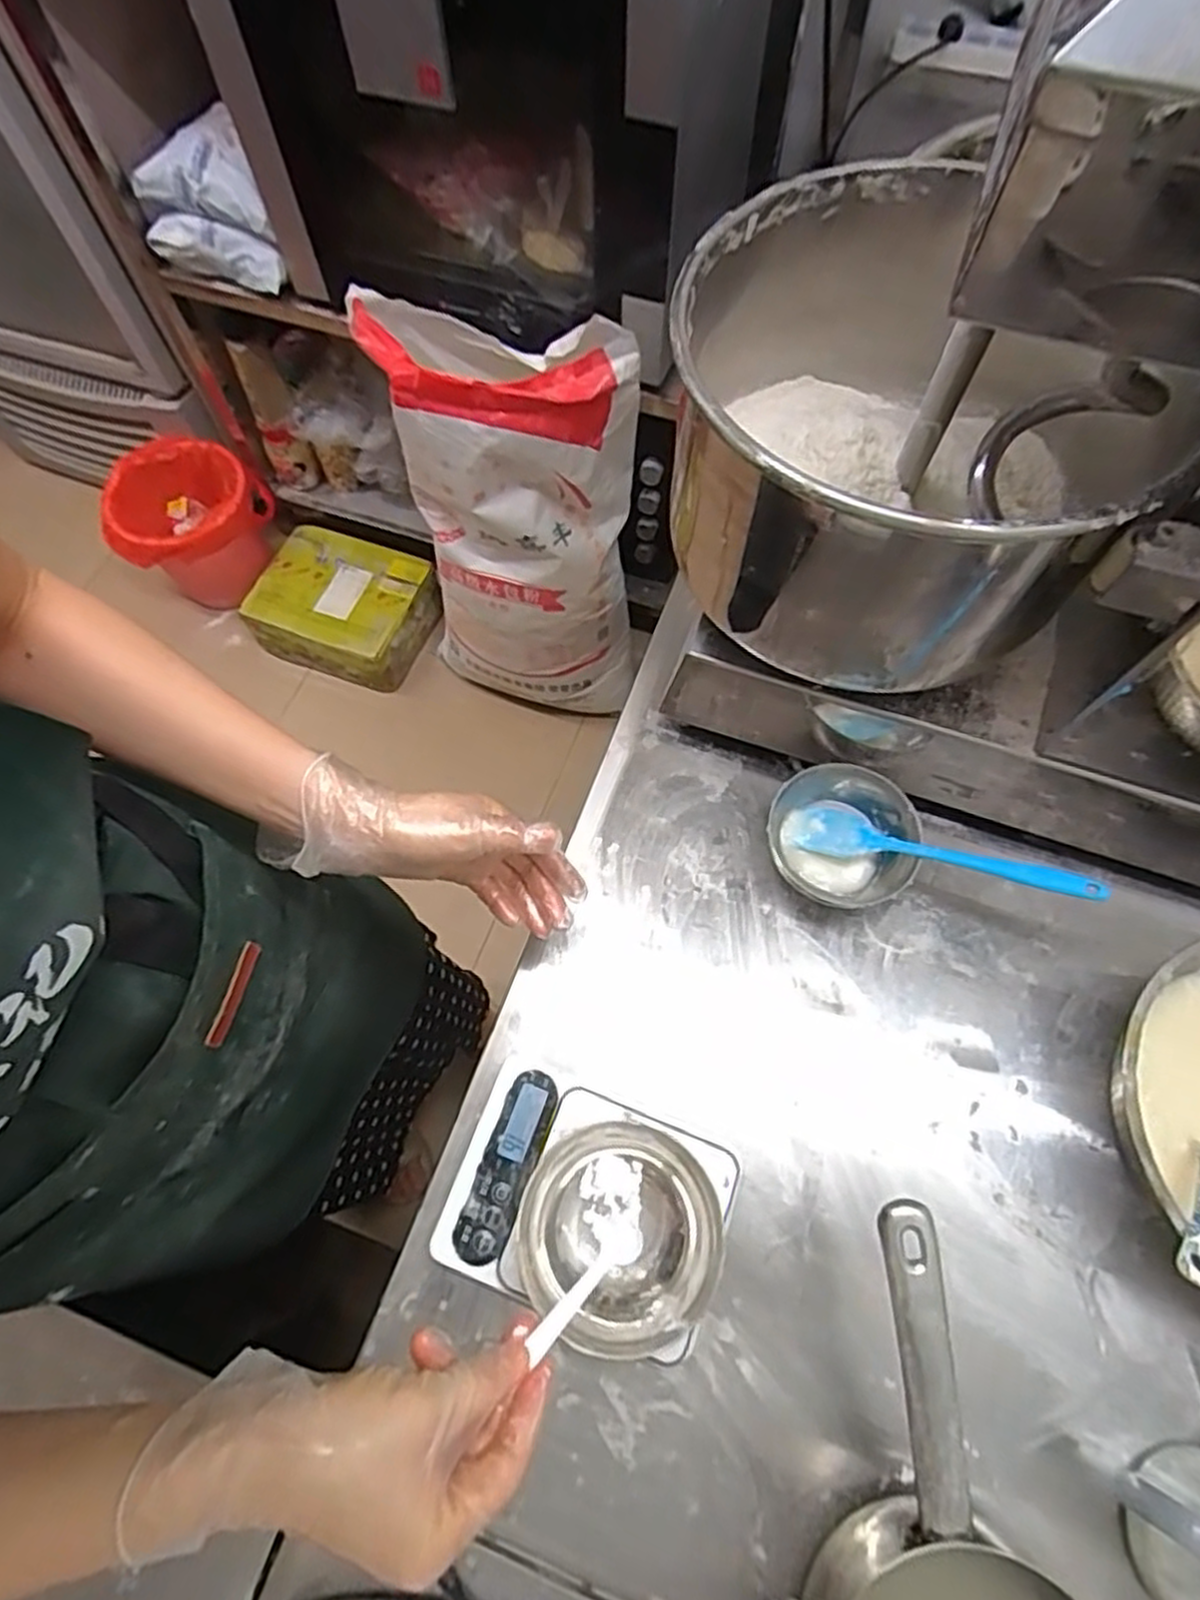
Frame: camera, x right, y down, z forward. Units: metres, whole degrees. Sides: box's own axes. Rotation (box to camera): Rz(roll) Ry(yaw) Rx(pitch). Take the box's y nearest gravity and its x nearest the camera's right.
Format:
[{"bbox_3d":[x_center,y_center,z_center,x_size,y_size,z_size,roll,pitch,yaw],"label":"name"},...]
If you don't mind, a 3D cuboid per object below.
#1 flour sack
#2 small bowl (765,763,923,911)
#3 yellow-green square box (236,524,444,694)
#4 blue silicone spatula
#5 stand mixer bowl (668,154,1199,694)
[{"bbox_3d":[-0.135,-0.419,1.261,0.377,0.724,0.199,11,67,6],"label":"flour sack"},{"bbox_3d":[0.189,0.032,0.585,0.113,0.049,0.104,23,68,11],"label":"small bowl"},{"bbox_3d":[-0.552,-0.403,1.591,0.355,0.118,0.304,21,68,10],"label":"yellow-green square box"},{"bbox_3d":[0.245,0.036,0.547,0.211,0.013,0.042,12,65,28],"label":"blue silicone spatula"},{"bbox_3d":[0.180,-0.237,0.481,0.258,0.164,0.301,16,67,8],"label":"stand mixer bowl"}]

